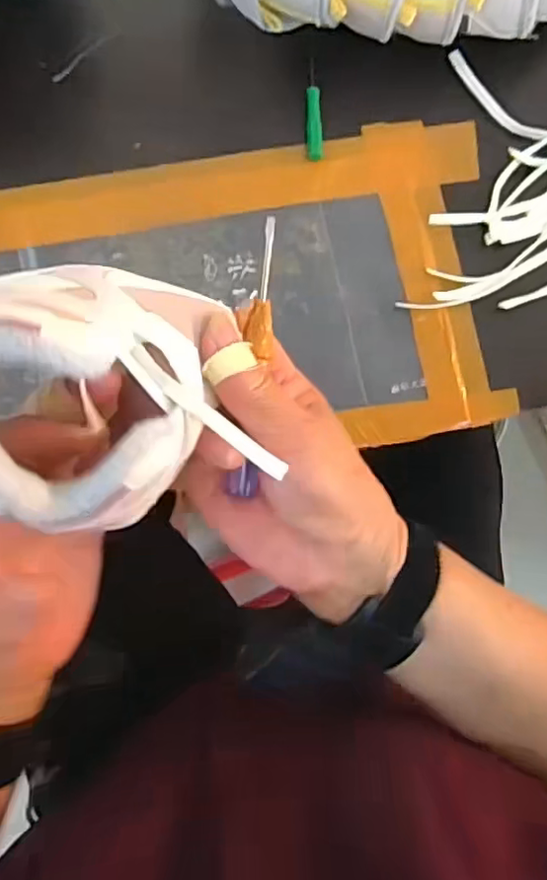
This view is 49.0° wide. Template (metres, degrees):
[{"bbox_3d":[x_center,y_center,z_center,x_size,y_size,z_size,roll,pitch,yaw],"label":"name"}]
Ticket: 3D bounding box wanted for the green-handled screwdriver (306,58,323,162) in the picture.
[{"bbox_3d":[0.028,-0.220,0.399,0.011,0.006,0.072,1,81,-2],"label":"green-handled screwdriver"}]

